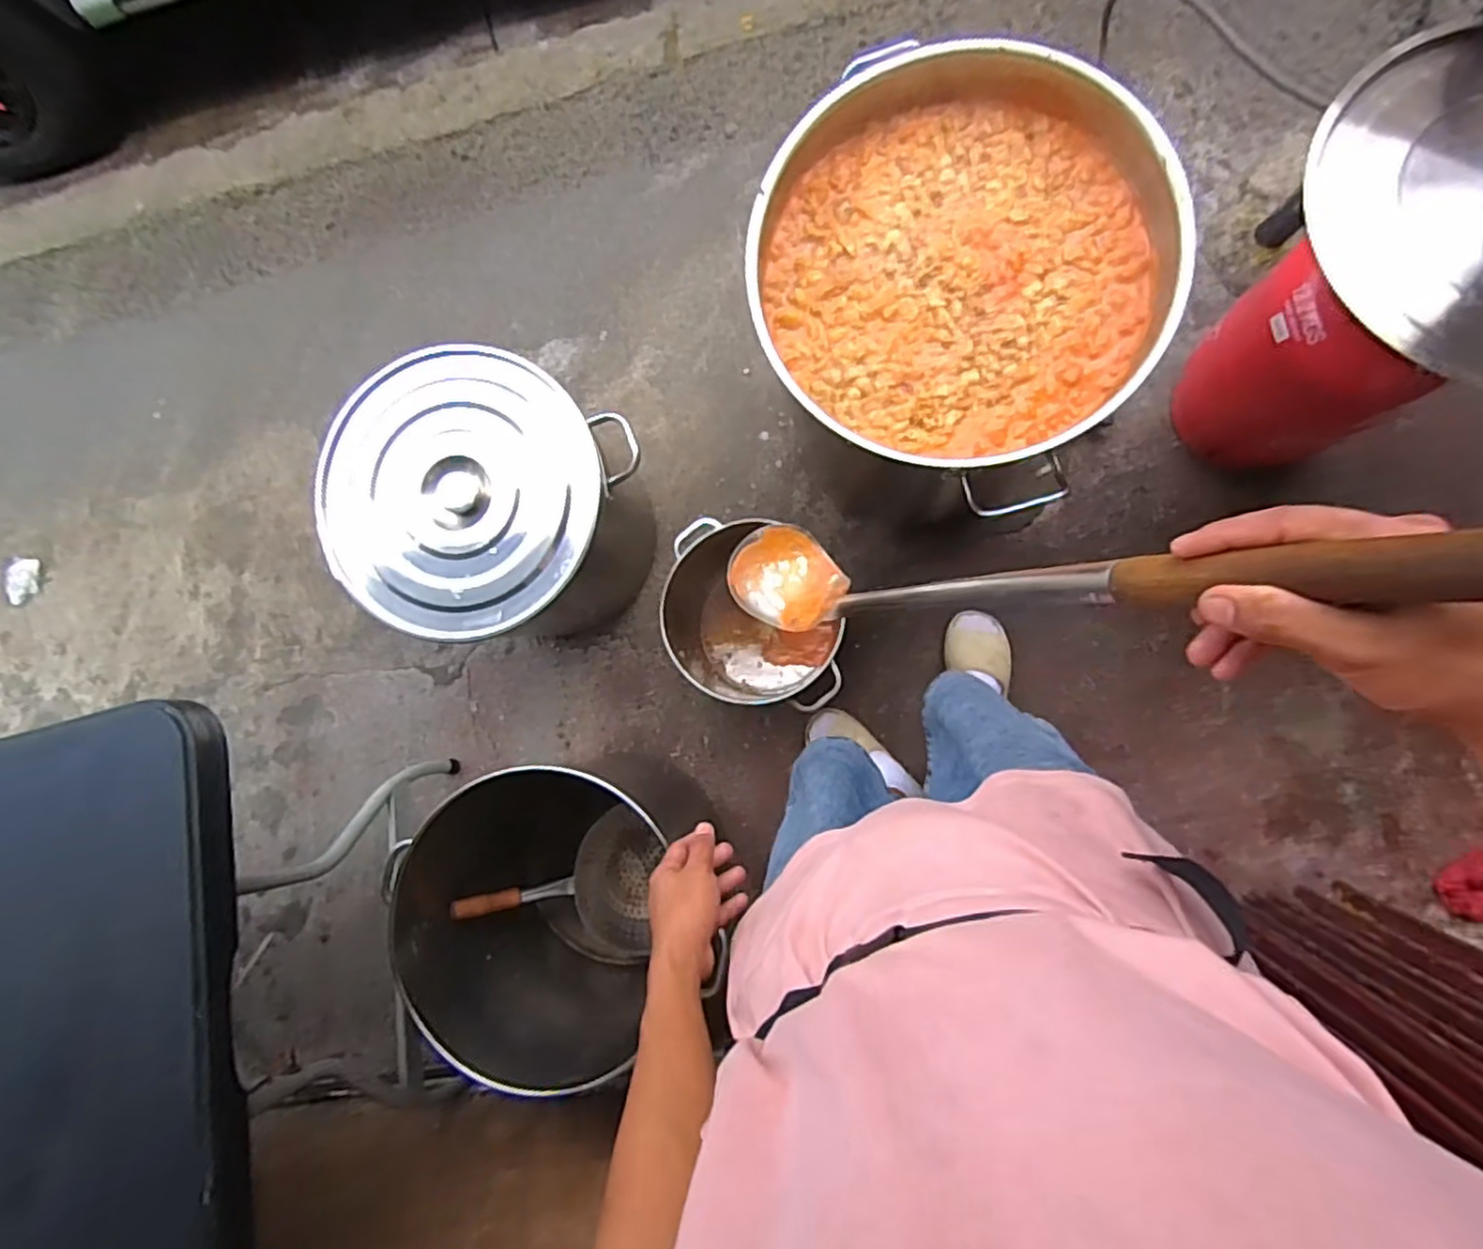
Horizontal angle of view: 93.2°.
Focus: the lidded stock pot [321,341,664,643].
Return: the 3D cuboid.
[{"bbox_3d":[-0.428,-0.191,1.289,0.448,0.464,0.420,0,90,7],"label":"lidded stock pot"}]

